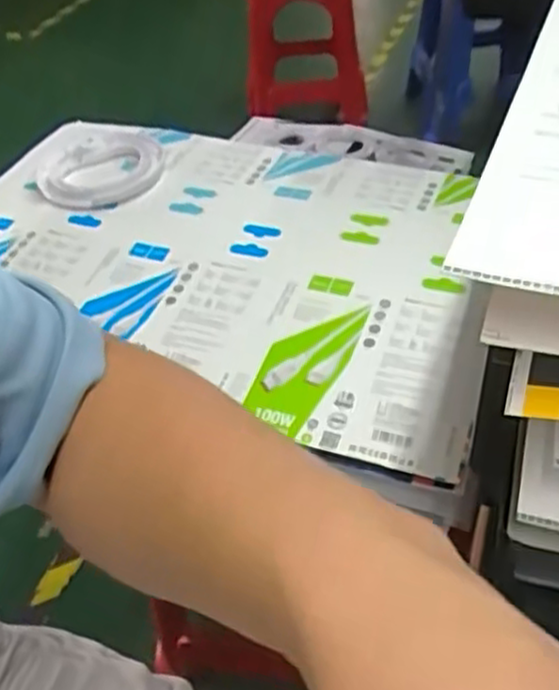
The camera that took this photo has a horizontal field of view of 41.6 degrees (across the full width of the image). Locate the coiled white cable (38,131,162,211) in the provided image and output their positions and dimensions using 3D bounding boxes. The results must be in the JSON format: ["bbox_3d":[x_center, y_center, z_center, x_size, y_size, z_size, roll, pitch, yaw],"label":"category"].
[{"bbox_3d":[-0.196,-0.187,0.788,0.126,0.027,0.128,-4,43,3],"label":"coiled white cable"}]

